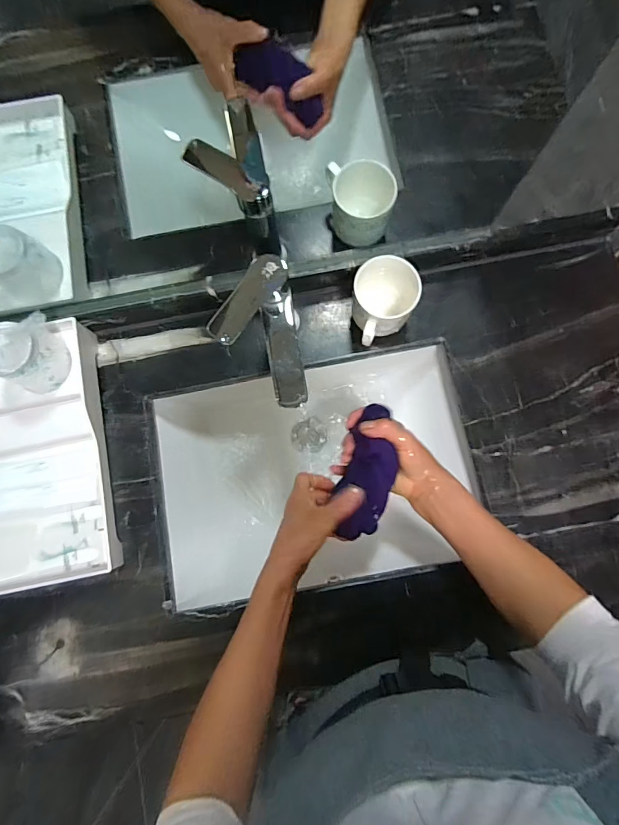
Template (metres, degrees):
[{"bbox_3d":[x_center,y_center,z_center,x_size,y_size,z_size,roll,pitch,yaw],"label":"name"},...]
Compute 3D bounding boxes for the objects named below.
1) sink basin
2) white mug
[{"bbox_3d":[0.005,0.089,0.646,0.443,0.129,0.316,-12,81,-2],"label":"sink basin"},{"bbox_3d":[0.098,-0.139,0.545,0.080,0.090,0.093,-11,81,-1],"label":"white mug"}]

